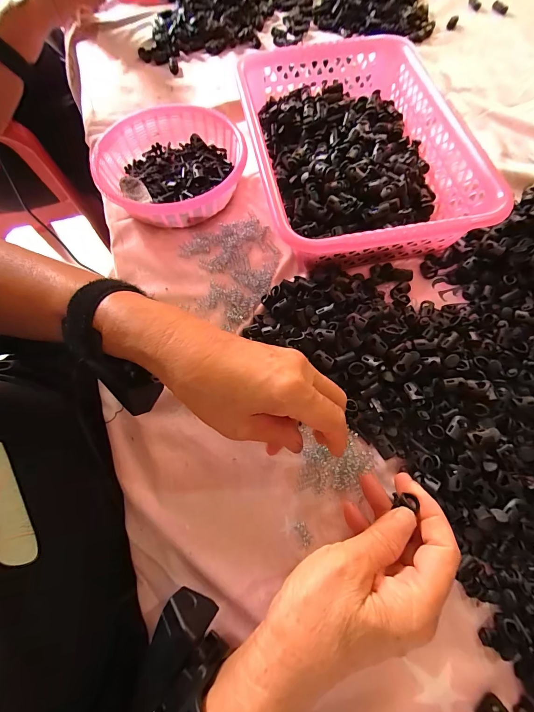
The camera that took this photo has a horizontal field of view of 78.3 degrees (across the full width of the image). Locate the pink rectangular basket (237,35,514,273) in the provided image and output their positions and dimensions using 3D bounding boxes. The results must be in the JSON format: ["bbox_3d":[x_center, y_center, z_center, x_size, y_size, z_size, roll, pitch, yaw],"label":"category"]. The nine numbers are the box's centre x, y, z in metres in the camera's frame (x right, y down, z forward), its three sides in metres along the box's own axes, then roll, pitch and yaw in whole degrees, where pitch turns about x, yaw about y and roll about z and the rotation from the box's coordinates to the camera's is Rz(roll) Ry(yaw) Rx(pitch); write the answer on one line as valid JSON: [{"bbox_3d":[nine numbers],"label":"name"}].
[{"bbox_3d":[0.097,-0.226,0.372,0.202,0.076,0.305,-9,67,-2],"label":"pink rectangular basket"}]

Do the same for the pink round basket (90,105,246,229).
[{"bbox_3d":[-0.112,-0.218,0.390,0.162,0.051,0.162,-1,67,2],"label":"pink round basket"}]

